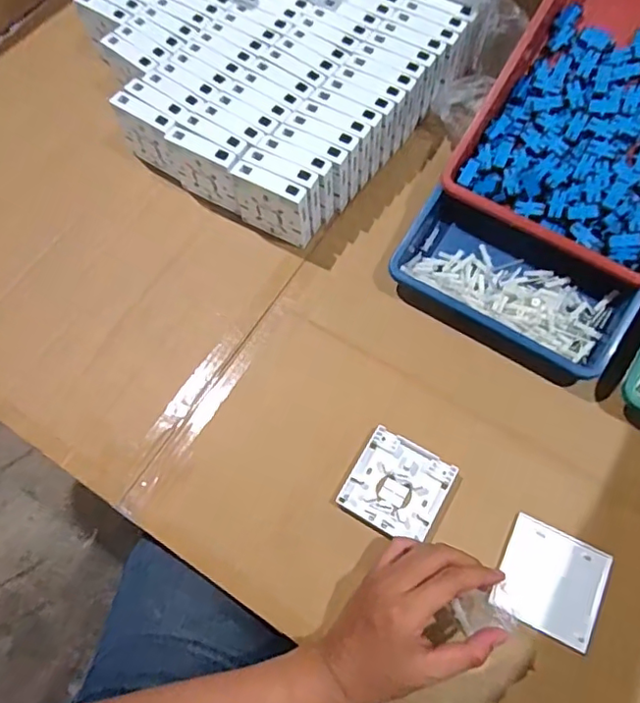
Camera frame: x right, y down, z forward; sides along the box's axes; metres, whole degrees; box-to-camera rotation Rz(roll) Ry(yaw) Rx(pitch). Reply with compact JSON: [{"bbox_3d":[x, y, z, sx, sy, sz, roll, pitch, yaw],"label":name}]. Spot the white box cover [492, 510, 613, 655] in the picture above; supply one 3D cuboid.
[{"bbox_3d":[0.205,0.202,0.490,0.086,0.012,0.086,24,70,12],"label":"white box cover"}]

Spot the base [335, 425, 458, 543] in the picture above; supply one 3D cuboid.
[{"bbox_3d":[0.074,0.129,0.529,0.086,0.012,0.087,28,71,14],"label":"base"}]

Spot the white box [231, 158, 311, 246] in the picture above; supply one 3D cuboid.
[{"bbox_3d":[-0.053,-0.162,0.622,0.086,0.089,0.021,30,71,14],"label":"white box"}]

